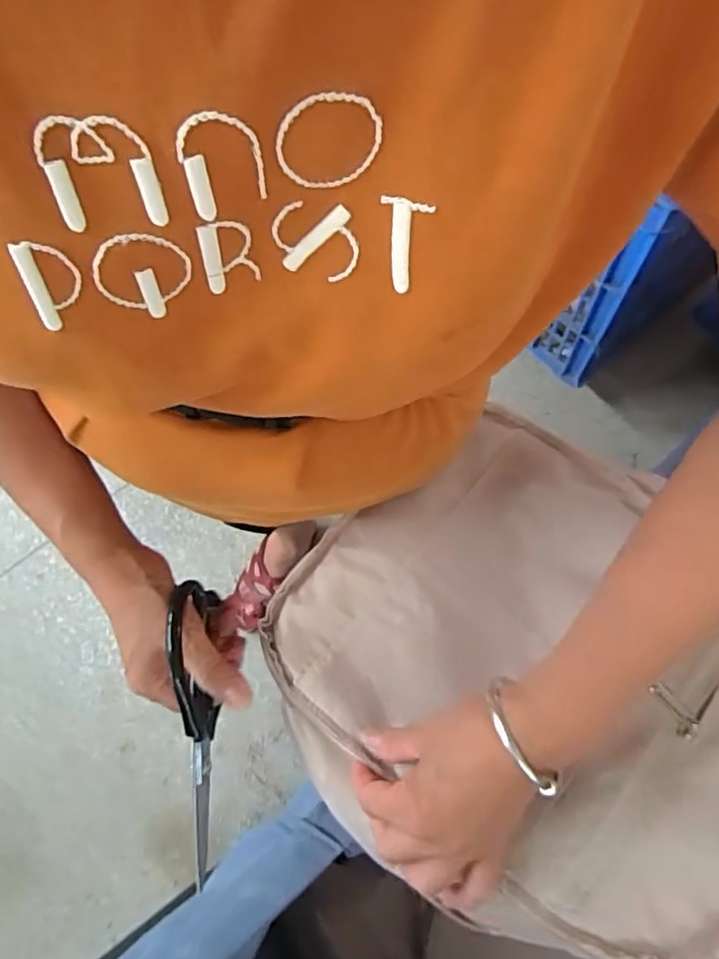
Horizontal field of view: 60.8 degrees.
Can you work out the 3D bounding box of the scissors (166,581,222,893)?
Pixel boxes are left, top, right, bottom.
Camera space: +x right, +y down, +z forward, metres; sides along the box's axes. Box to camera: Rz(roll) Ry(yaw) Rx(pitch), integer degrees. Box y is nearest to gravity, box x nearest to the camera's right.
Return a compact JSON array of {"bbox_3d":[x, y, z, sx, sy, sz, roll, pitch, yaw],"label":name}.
[{"bbox_3d":[-0.106,0.161,0.408,0.014,0.068,0.182,-6,76,-2],"label":"scissors"}]

